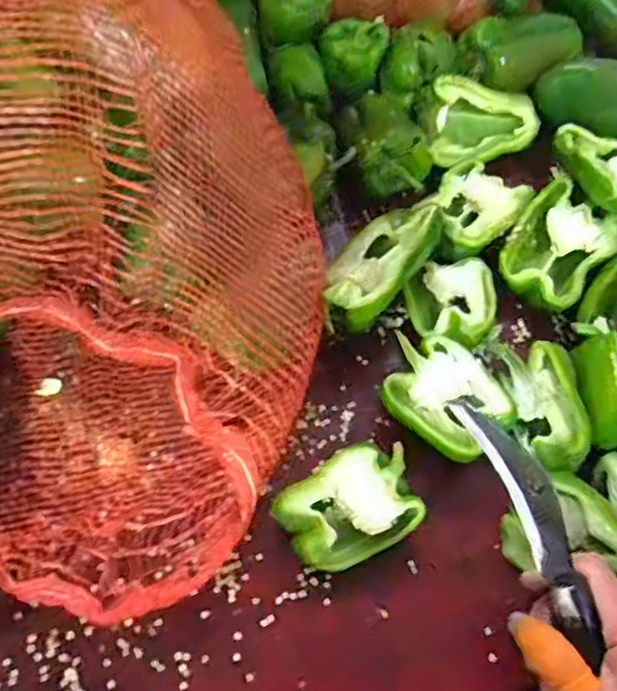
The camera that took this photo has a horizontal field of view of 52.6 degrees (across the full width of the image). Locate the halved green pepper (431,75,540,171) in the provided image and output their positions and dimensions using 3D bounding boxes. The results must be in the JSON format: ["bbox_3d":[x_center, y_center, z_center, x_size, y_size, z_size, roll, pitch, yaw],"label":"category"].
[{"bbox_3d":[0.155,-0.205,0.563,0.109,0.051,0.073,-32,68,-20],"label":"halved green pepper"}]

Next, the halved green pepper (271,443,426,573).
[{"bbox_3d":[0.026,0.106,0.401,0.084,0.047,0.060,-20,64,-14],"label":"halved green pepper"}]

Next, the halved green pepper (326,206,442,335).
[{"bbox_3d":[0.050,-0.061,0.463,0.059,0.043,0.110,32,64,13],"label":"halved green pepper"}]

